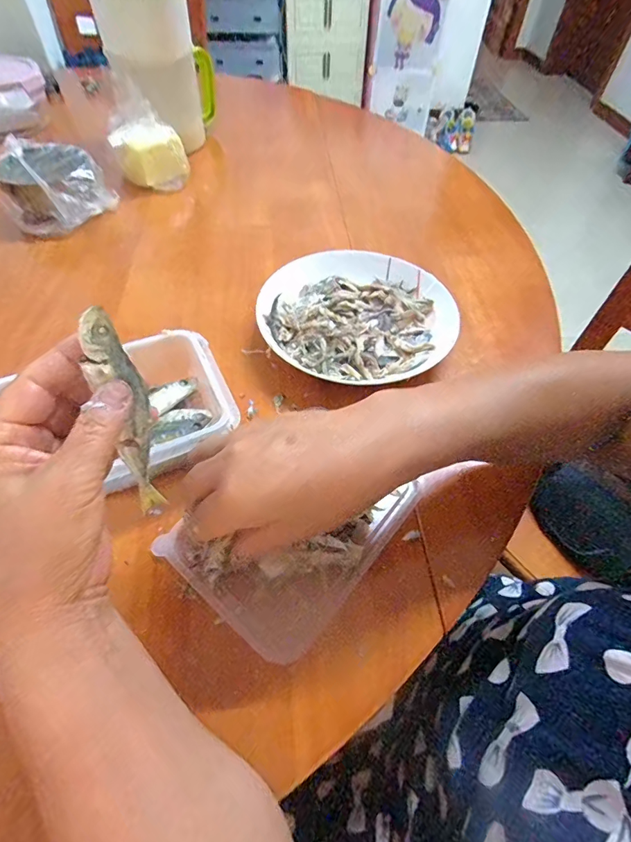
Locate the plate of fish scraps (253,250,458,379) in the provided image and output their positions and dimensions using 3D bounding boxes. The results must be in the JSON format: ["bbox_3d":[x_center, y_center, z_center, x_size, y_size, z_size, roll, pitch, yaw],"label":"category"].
[{"bbox_3d":[0.042,-0.112,0.441,0.196,0.042,0.185,0,55,0],"label":"plate of fish scraps"}]

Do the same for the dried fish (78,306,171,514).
[{"bbox_3d":[-0.104,-0.001,0.230,0.023,0.119,0.009,-8,23,-6],"label":"dried fish"}]

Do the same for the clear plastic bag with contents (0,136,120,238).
[{"bbox_3d":[-0.354,-0.320,0.564,0.125,0.075,0.141,-26,59,-19],"label":"clear plastic bag with contents"}]

